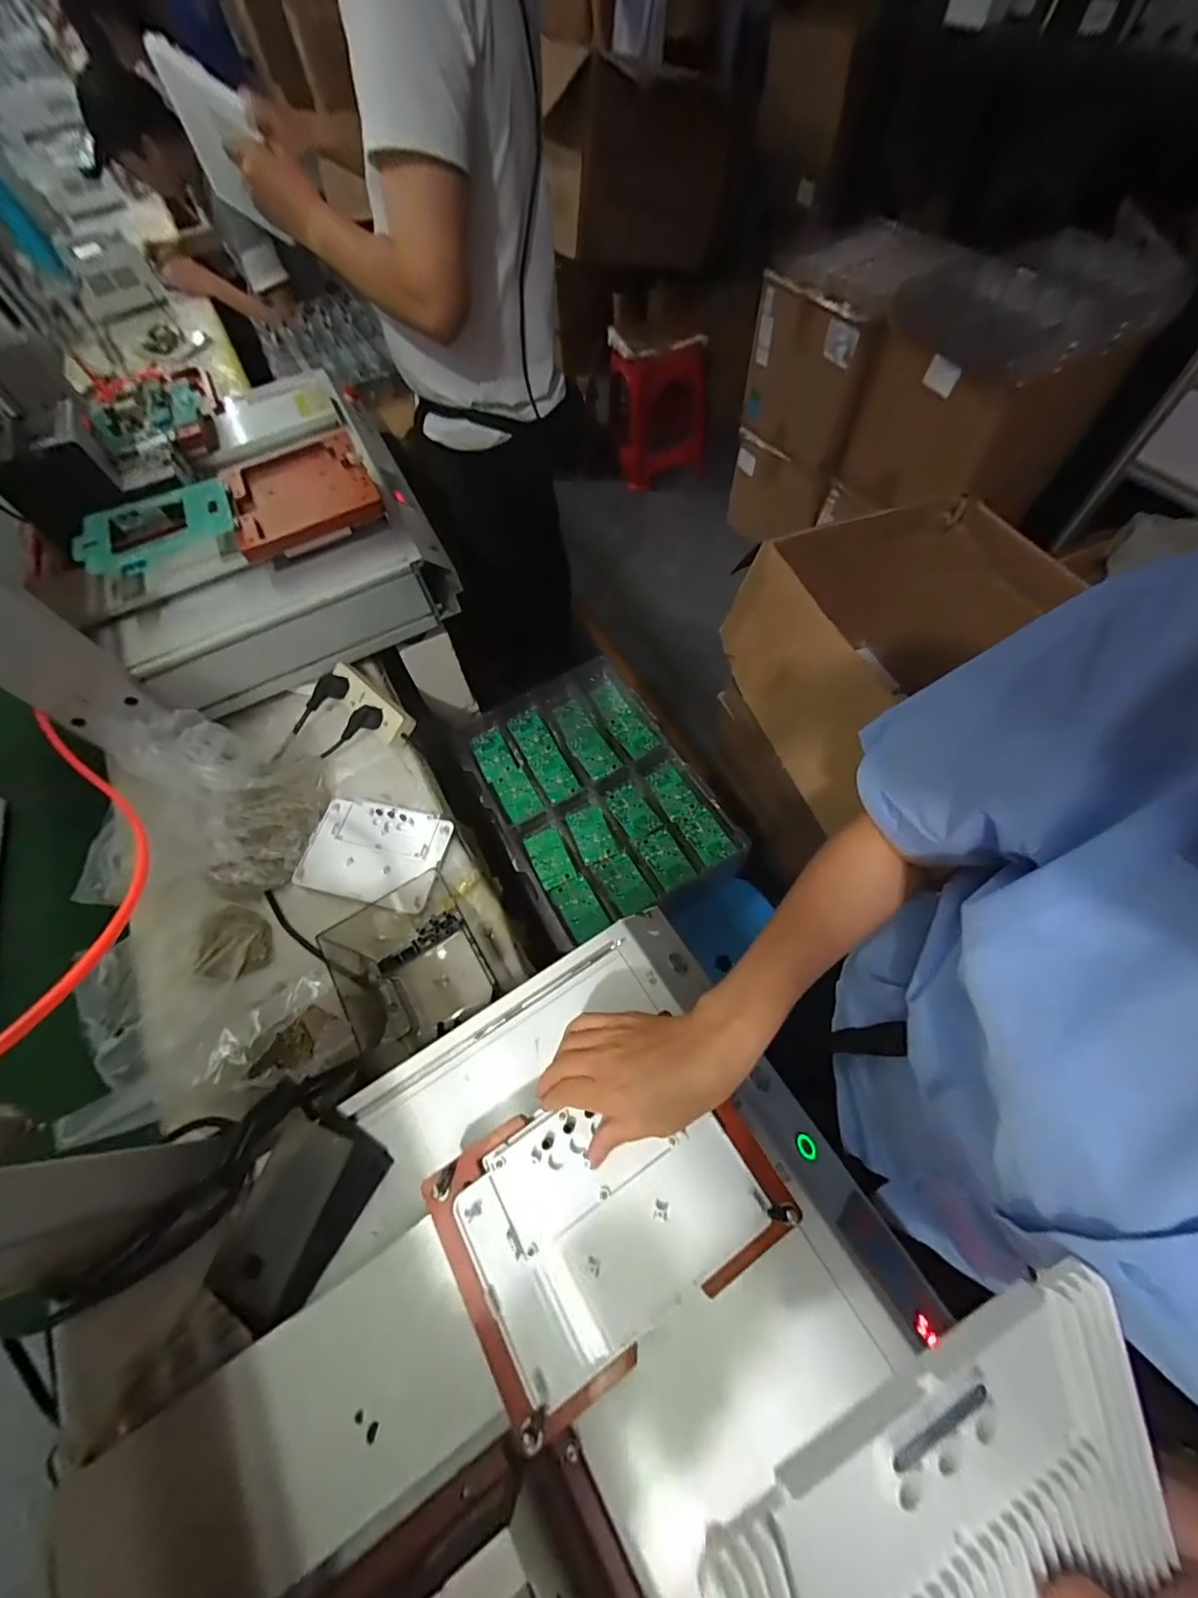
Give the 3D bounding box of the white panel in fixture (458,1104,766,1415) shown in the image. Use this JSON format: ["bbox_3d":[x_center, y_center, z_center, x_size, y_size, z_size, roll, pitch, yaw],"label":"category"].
[{"bbox_3d":[0.005,0.280,0.372,0.182,0.009,0.137,-32,66,-12],"label":"white panel in fixture"}]

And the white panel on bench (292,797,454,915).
[{"bbox_3d":[-0.303,0.070,0.726,0.189,0.017,0.136,11,64,9],"label":"white panel on bench"}]

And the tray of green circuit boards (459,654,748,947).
[{"bbox_3d":[-0.021,-0.023,0.965,0.340,0.038,0.491,-29,65,-11],"label":"tray of green circuit boards"}]

